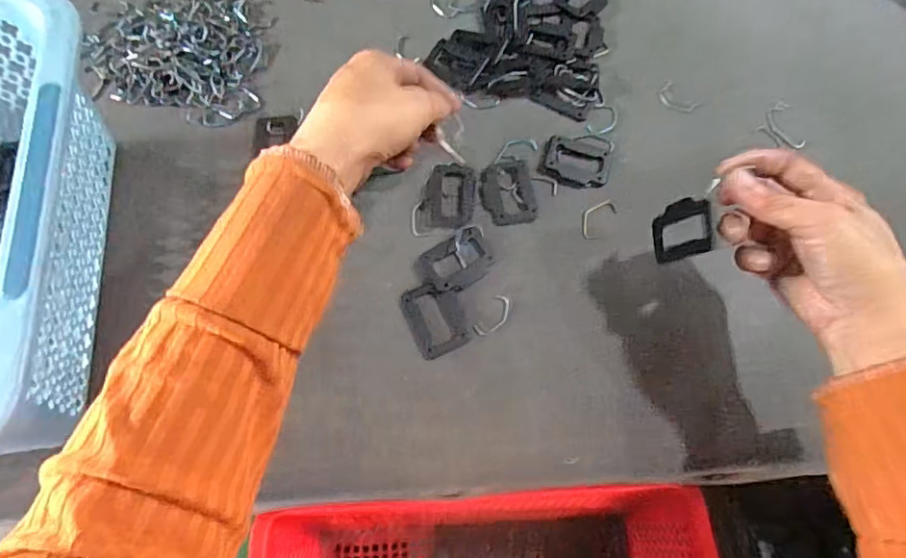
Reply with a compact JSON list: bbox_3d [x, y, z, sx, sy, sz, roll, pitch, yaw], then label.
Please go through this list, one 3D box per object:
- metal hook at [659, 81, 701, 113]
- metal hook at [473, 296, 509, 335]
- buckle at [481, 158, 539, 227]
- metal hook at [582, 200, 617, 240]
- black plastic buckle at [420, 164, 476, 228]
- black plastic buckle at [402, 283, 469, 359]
[{"bbox_3d":[0.185,-0.149,0.444,0.022,0.004,0.033,-40,74,-15],"label":"metal hook"},{"bbox_3d":[0.029,0.026,0.376,0.016,0.004,0.033,35,71,13],"label":"metal hook"},{"bbox_3d":[0.042,-0.067,0.407,0.040,0.004,0.056,-8,68,-4],"label":"buckle"},{"bbox_3d":[0.107,-0.047,0.402,0.038,0.004,0.017,-39,73,-15],"label":"metal hook"},{"bbox_3d":[-0.003,-0.064,0.407,0.039,0.004,0.054,6,68,2],"label":"black plastic buckle"},{"bbox_3d":[-0.012,0.027,0.375,0.036,0.004,0.050,-21,69,-9],"label":"black plastic buckle"}]

